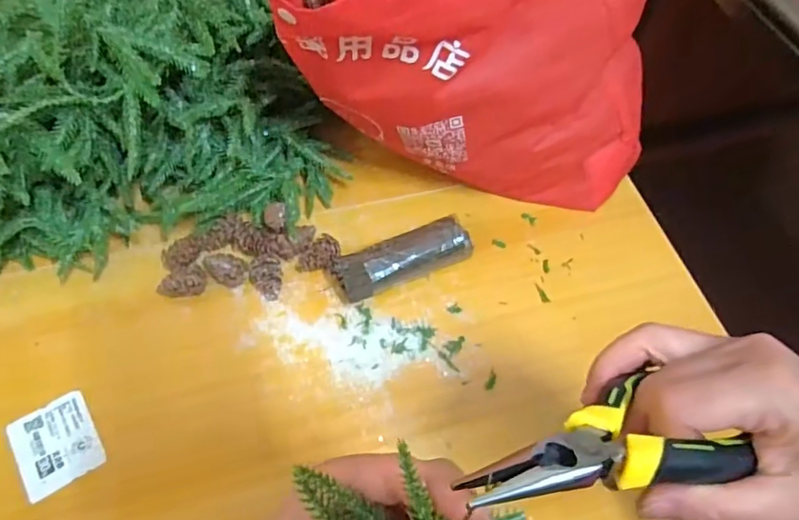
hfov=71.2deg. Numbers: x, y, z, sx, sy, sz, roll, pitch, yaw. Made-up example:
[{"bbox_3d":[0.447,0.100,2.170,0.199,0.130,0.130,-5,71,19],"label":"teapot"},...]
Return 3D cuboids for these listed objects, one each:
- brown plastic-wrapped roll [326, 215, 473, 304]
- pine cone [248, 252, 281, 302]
[{"bbox_3d":[0.004,0.000,0.438,0.112,0.031,0.035,-19,62,-14],"label":"brown plastic-wrapped roll"},{"bbox_3d":[-0.103,0.013,0.429,0.025,0.017,0.033,-13,60,-10],"label":"pine cone"}]

